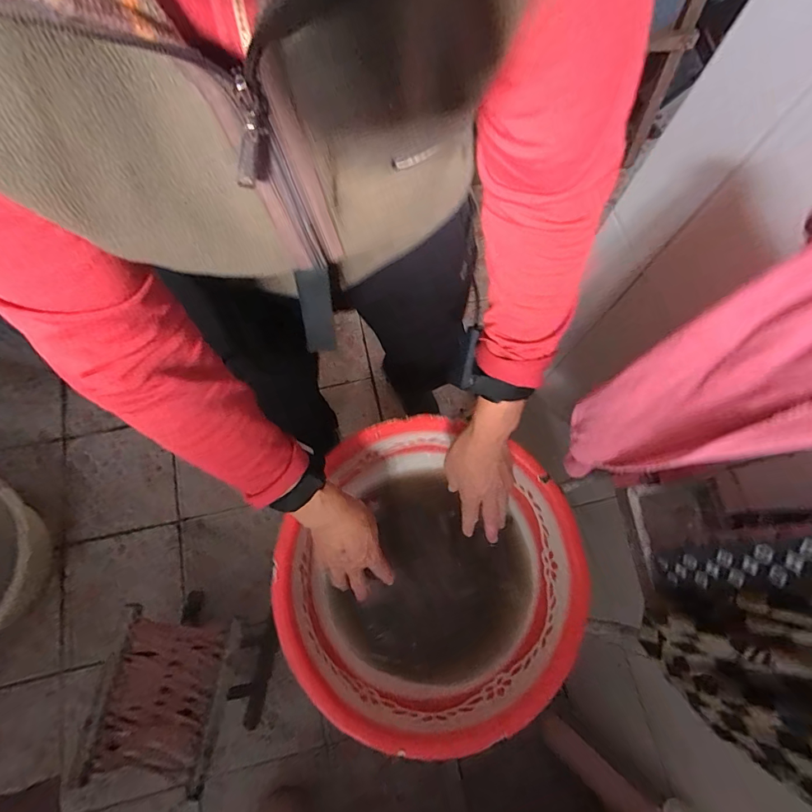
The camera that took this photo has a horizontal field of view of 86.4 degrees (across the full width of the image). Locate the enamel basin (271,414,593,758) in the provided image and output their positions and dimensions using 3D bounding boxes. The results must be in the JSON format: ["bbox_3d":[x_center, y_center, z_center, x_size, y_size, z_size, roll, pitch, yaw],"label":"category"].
[{"bbox_3d":[0.033,0.214,0.590,0.378,0.129,0.364,1,71,-2],"label":"enamel basin"}]

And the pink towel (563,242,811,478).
[{"bbox_3d":[0.226,0.006,0.358,0.033,0.321,0.111,-7,72,-5],"label":"pink towel"}]

